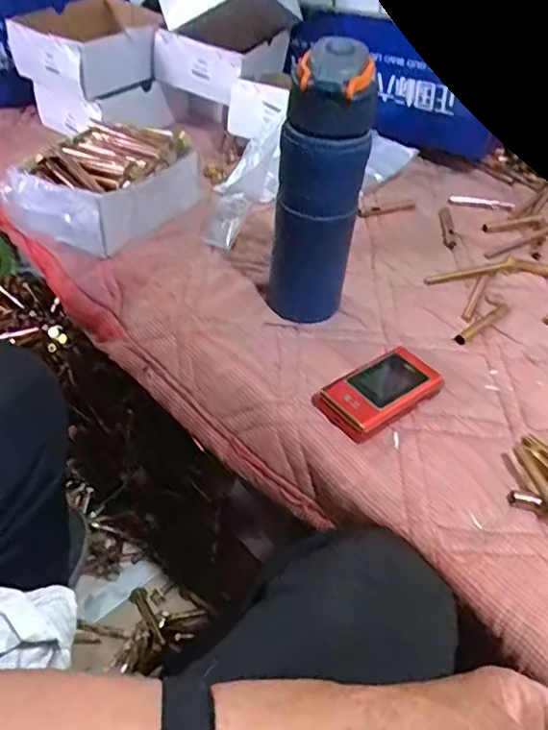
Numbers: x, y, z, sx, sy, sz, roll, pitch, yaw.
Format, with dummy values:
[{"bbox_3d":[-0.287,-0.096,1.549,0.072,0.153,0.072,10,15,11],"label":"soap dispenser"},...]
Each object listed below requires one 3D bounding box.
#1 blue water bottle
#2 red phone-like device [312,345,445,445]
[{"bbox_3d":[0.041,-0.153,0.530,0.076,0.234,0.066,8,42,3],"label":"blue water bottle"},{"bbox_3d":[0.091,0.020,0.502,0.103,0.025,0.058,-26,51,-30],"label":"red phone-like device"}]

